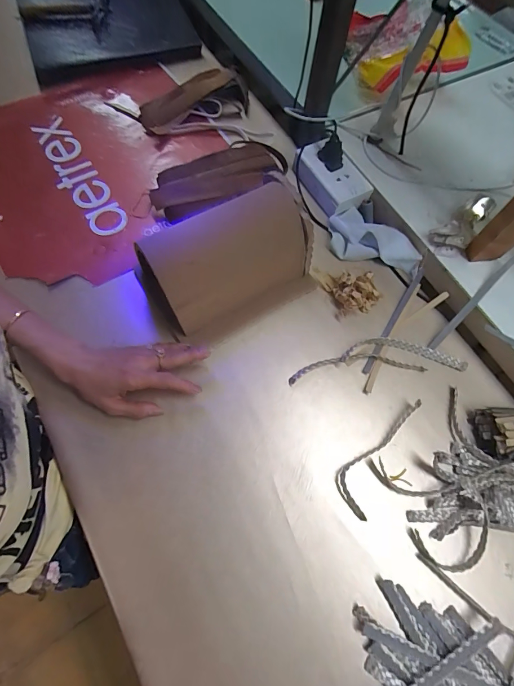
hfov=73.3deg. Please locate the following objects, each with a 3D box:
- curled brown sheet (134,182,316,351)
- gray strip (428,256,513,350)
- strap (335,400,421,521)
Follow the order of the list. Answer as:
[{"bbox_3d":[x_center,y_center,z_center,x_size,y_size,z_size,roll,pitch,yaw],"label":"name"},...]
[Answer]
[{"bbox_3d":[-0.033,-0.098,0.441,0.208,0.109,0.128,-26,72,-13],"label":"curled brown sheet"},{"bbox_3d":[0.295,-0.056,0.474,0.010,0.011,0.173,43,89,15],"label":"gray strip"},{"bbox_3d":[0.142,0.126,0.414,0.046,0.019,0.154,32,70,9],"label":"strap"}]

